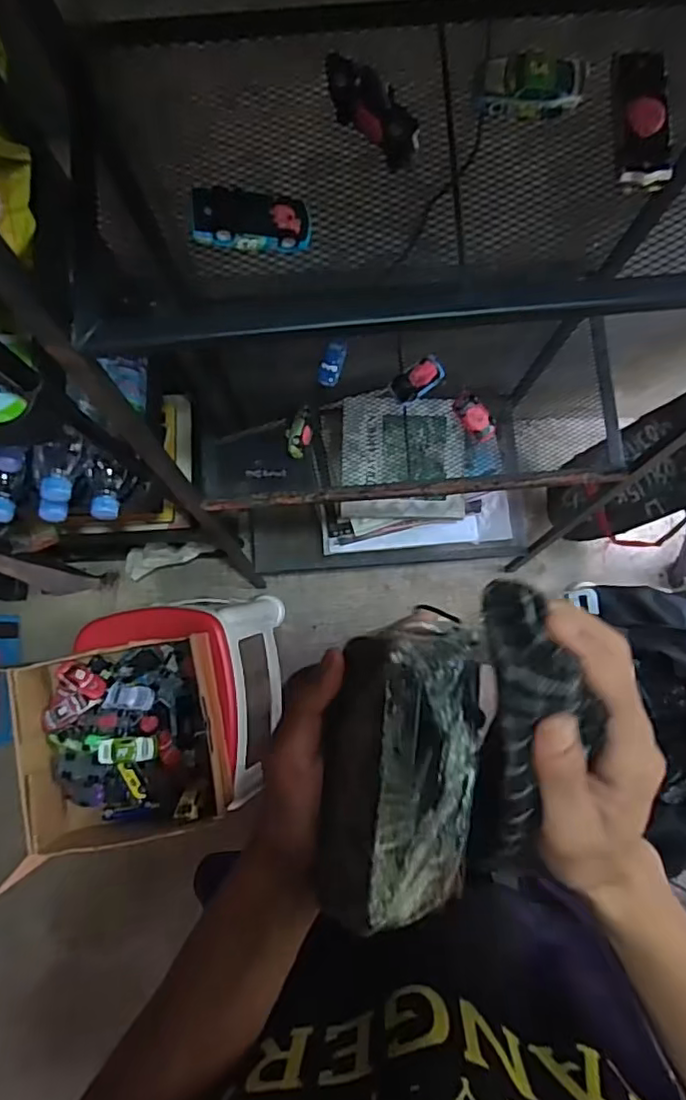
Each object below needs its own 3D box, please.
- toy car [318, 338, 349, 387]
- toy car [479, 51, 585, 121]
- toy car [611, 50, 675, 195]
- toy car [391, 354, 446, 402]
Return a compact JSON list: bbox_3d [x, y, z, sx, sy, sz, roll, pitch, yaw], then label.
[{"bbox_3d":[-0.014,-0.242,0.791,0.027,0.013,0.061,20,109,3],"label":"toy car"},{"bbox_3d":[0.129,-0.317,0.415,0.068,0.018,0.033,6,83,1],"label":"toy car"},{"bbox_3d":[0.200,-0.288,0.407,0.035,0.020,0.090,-6,83,-1],"label":"toy car"},{"bbox_3d":[0.096,-0.218,0.778,0.070,0.018,0.037,-29,83,-3],"label":"toy car"}]

